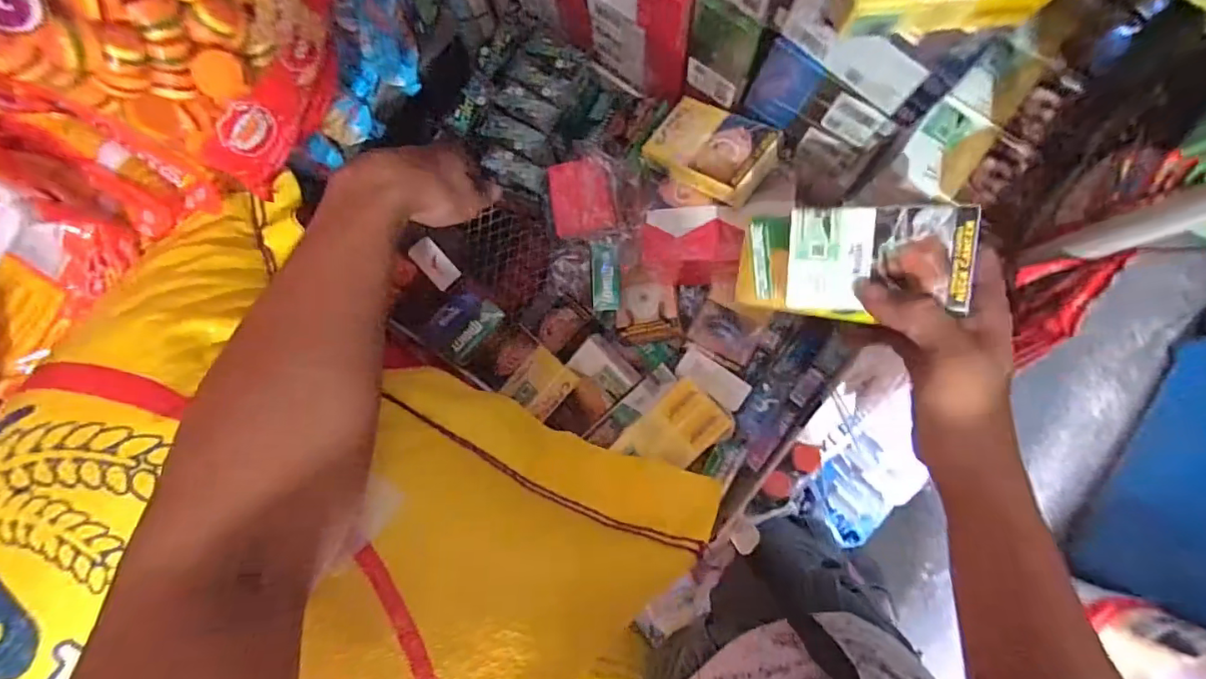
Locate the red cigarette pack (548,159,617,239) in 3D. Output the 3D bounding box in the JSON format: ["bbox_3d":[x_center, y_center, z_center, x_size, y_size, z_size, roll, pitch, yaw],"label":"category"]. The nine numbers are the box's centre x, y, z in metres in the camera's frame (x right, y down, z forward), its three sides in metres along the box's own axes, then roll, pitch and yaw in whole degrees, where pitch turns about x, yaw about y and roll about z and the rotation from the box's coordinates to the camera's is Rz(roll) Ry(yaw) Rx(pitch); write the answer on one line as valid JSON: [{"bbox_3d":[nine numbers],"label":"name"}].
[{"bbox_3d":[-0.016,-0.108,0.407,0.050,0.018,0.067,-12,70,22],"label":"red cigarette pack"}]

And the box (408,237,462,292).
[{"bbox_3d":[-0.142,-0.064,0.441,0.022,0.009,0.050,-44,84,-1],"label":"box"}]

